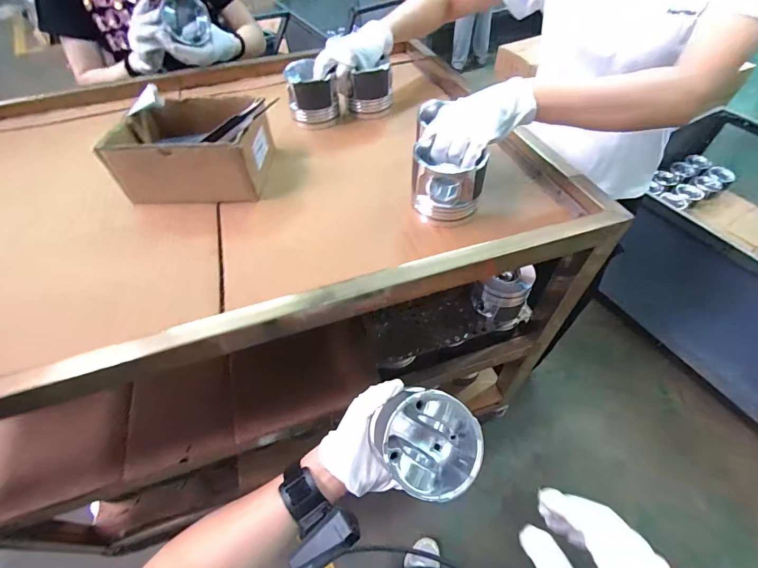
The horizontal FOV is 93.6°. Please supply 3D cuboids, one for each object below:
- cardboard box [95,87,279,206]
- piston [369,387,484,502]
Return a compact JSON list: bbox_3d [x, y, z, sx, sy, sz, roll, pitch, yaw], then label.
[{"bbox_3d":[-0.281,-0.217,0.558,0.209,0.122,0.166,1,52,4],"label":"cardboard box"},{"bbox_3d":[0.046,0.154,0.364,0.100,0.083,0.092,1,81,-5],"label":"piston"}]

